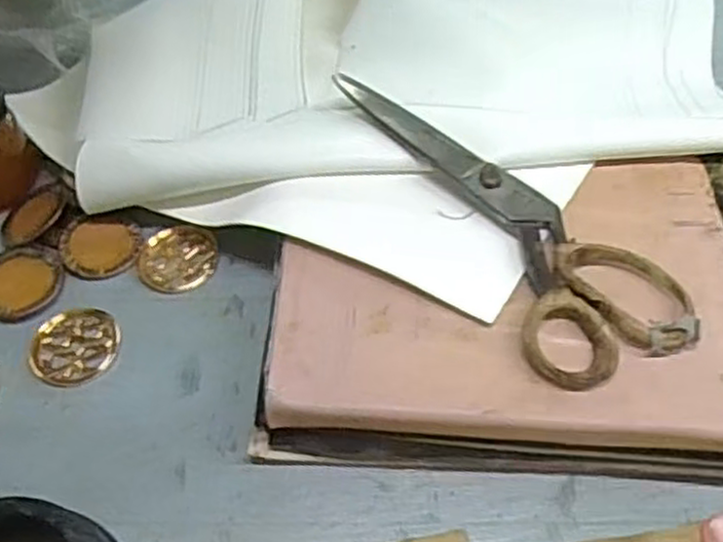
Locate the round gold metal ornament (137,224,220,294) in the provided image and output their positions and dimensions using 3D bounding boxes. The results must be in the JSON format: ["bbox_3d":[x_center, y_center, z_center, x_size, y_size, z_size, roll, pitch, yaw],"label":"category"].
[{"bbox_3d":[-0.107,-0.007,0.440,0.045,0.004,0.041,-1,70,1],"label":"round gold metal ornament"}]

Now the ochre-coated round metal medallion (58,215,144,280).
[{"bbox_3d":[-0.153,-0.015,0.443,0.045,0.005,0.041,-1,53,2],"label":"ochre-coated round metal medallion"}]

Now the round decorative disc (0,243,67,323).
[{"bbox_3d":[-0.194,0.005,0.426,0.049,0.004,0.048,-1,53,2],"label":"round decorative disc"}]

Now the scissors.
[{"bbox_3d":[0.075,-0.037,0.390,0.080,0.020,0.215,-22,55,-14],"label":"scissors"}]

